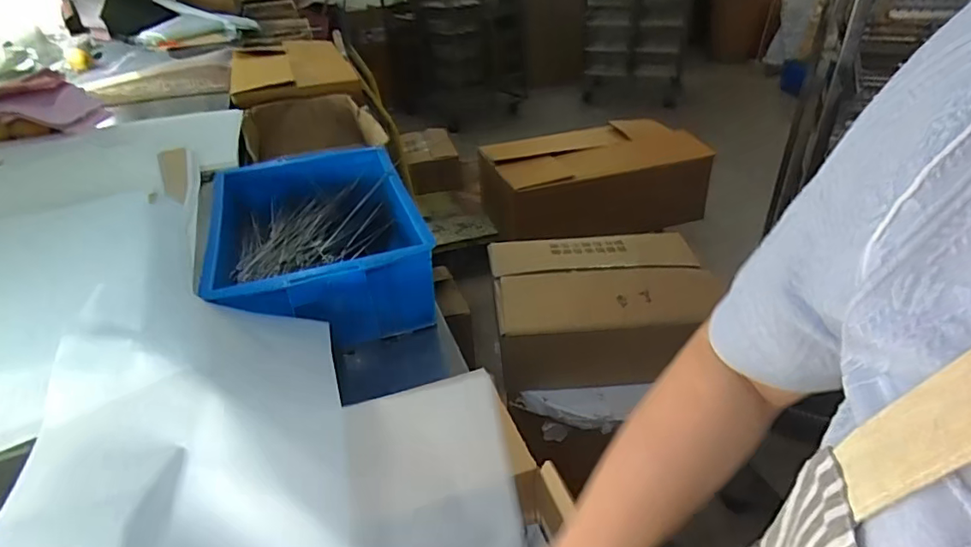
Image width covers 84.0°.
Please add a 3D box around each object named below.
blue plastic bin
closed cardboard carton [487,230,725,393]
[{"bbox_3d":[-0.278,-0.051,0.876,0.314,0.132,0.396,-14,36,-14],"label":"blue plastic bin"},{"bbox_3d":[0.208,0.073,1.021,0.373,0.191,0.264,-5,34,-1],"label":"closed cardboard carton"}]

